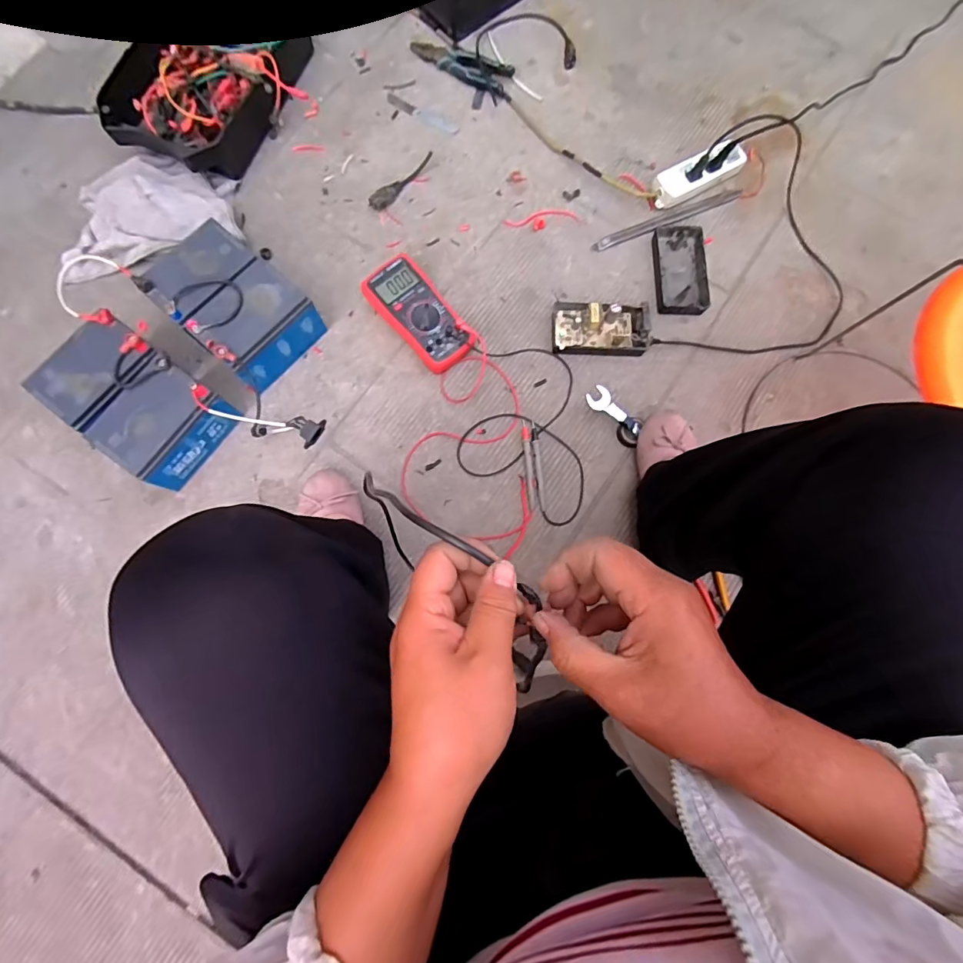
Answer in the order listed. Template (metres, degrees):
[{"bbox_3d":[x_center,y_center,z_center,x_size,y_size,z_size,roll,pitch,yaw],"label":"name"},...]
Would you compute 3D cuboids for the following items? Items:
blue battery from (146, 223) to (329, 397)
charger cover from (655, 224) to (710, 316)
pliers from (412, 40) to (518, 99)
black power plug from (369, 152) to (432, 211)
[{"bbox_3d":[-0.370,-0.261,0.727,0.204,0.103,0.146,38,81,7],"label":"blue battery"},{"bbox_3d":[0.332,-0.354,0.800,0.083,0.031,0.160,-3,79,-1],"label":"charger cover"},{"bbox_3d":[-0.042,-0.772,0.885,0.200,0.026,0.054,28,80,5],"label":"pliers"},{"bbox_3d":[-0.137,-0.521,0.831,0.024,0.024,0.141,44,81,8],"label":"black power plug"}]

